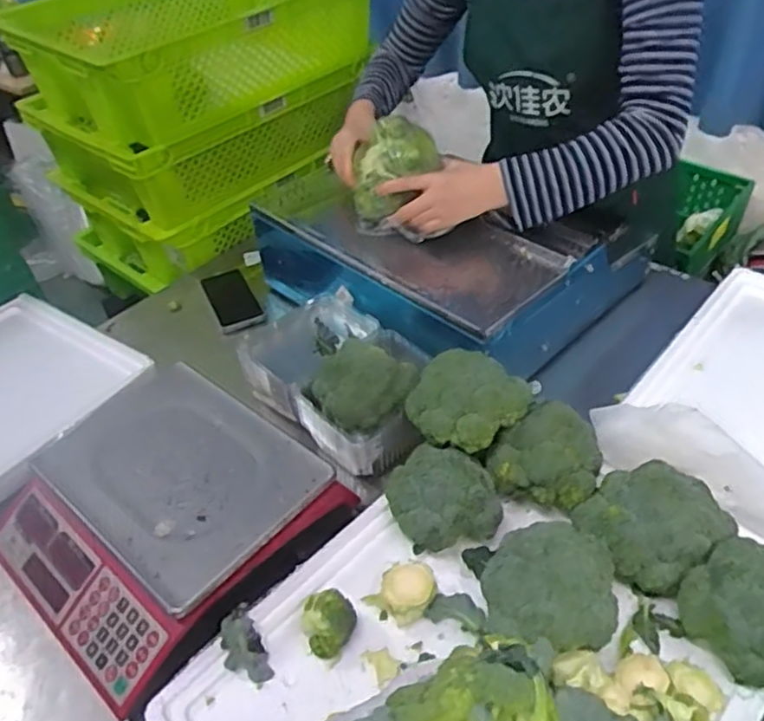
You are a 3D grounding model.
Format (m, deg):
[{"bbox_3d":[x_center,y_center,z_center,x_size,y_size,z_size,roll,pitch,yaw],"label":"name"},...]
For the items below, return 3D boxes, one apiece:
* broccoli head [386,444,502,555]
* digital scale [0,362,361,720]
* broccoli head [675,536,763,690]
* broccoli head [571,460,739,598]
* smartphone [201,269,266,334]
[{"bbox_3d":[0.065,0.144,0.726,0.107,0.081,0.104,-3,42,3],"label":"broccoli head"},{"bbox_3d":[-0.253,0.158,0.743,0.296,0.083,0.290,29,52,32],"label":"digital scale"},{"bbox_3d":[0.339,0.220,0.603,0.104,0.090,0.120,-24,45,-19],"label":"broccoli head"},{"bbox_3d":[0.266,0.163,0.678,0.117,0.075,0.116,-3,42,3],"label":"broccoli head"},{"bbox_3d":[-0.245,-0.101,1.098,0.067,0.016,0.148,-28,51,-9],"label":"smartphone"}]

